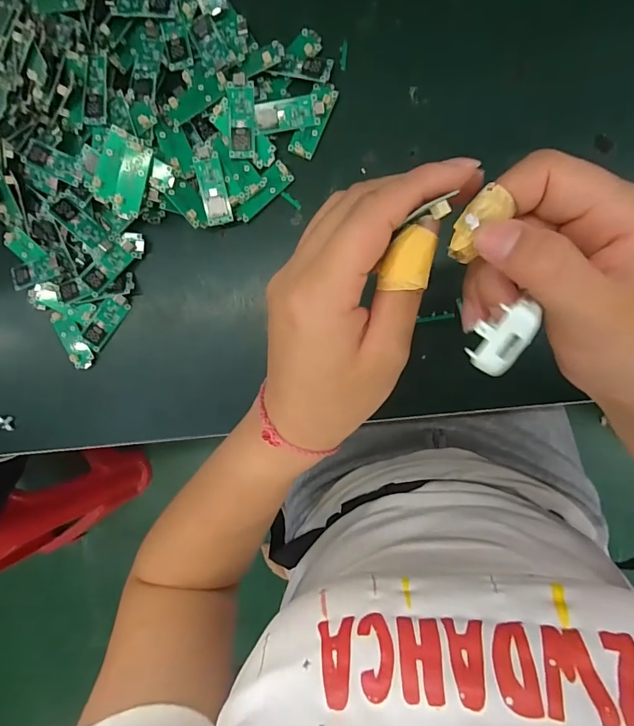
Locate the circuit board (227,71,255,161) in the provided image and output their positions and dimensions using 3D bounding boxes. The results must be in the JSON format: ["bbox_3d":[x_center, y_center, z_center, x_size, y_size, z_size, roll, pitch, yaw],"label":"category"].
[{"bbox_3d":[-0.053,-0.171,0.289,0.019,0.005,0.053,3,105,2],"label":"circuit board"}]

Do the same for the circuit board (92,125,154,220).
[{"bbox_3d":[-0.138,-0.134,0.293,0.034,0.005,0.053,23,102,-4],"label":"circuit board"}]

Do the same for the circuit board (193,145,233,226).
[{"bbox_3d":[-0.075,-0.128,0.299,0.018,0.010,0.052,-10,93,10],"label":"circuit board"}]

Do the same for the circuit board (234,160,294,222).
[{"bbox_3d":[-0.040,-0.124,0.302,0.049,0.004,0.017,-41,88,10],"label":"circuit board"}]

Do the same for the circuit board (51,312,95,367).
[{"bbox_3d":[-0.201,-0.019,0.338,0.020,0.004,0.052,-32,89,10],"label":"circuit board"}]

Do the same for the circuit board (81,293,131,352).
[{"bbox_3d":[-0.171,-0.034,0.331,0.017,0.006,0.049,40,99,4],"label":"circuit board"}]

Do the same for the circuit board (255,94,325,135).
[{"bbox_3d":[-0.020,-0.174,0.288,0.048,0.007,0.020,-10,109,-3],"label":"circuit board"}]

